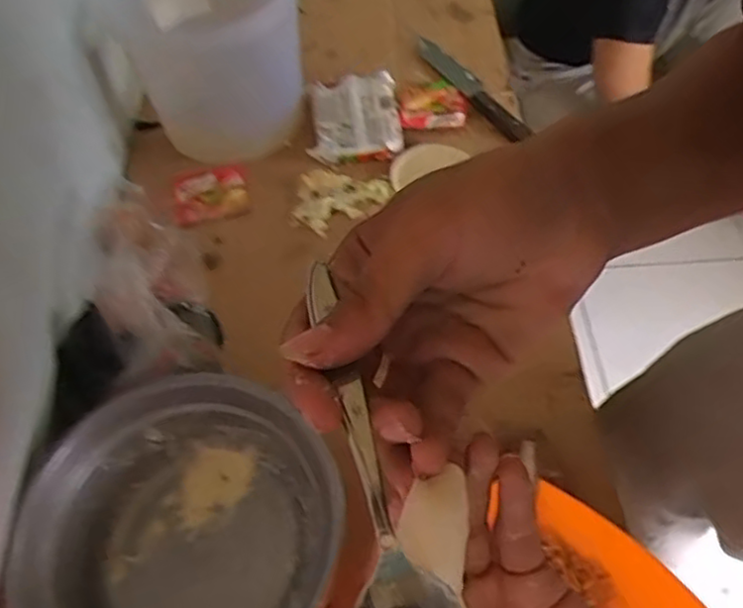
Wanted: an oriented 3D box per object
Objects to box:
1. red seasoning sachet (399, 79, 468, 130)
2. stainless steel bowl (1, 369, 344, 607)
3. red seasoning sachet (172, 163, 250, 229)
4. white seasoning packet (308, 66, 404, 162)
[{"bbox_3d":[0.074,-0.247,0.843,0.082,0.009,0.075,-6,56,-4],"label":"red seasoning sachet"},{"bbox_3d":[-0.146,0.187,0.533,0.242,0.081,0.244,-15,57,-9],"label":"stainless steel bowl"},{"bbox_3d":[-0.184,-0.126,0.784,0.081,0.016,0.077,-12,56,-7],"label":"red seasoning sachet"},{"bbox_3d":[-0.020,-0.228,0.815,0.106,0.029,0.129,-1,56,0],"label":"white seasoning packet"}]

